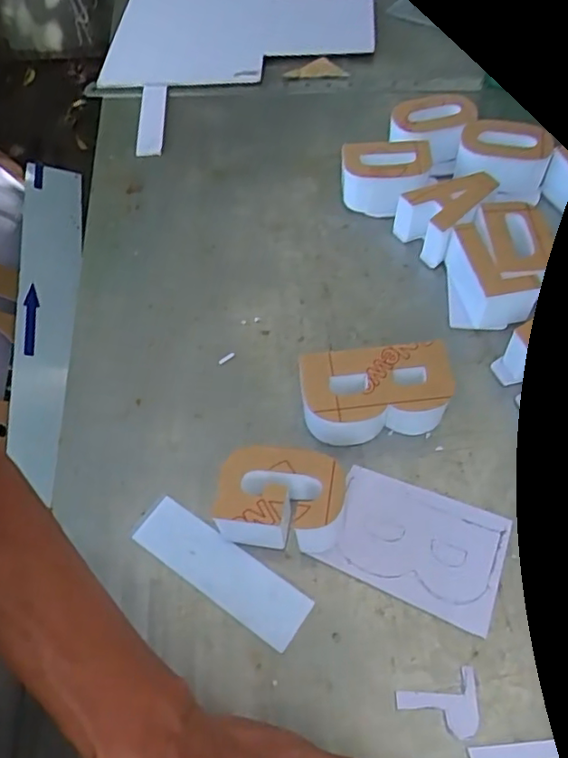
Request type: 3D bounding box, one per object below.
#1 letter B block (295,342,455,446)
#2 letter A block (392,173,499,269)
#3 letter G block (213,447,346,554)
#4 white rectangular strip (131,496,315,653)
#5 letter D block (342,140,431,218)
[{"bbox_3d":[0.069,0.011,0.456,0.107,0.047,0.055,-7,57,-1],"label":"letter B block"},{"bbox_3d":[0.152,-0.151,0.552,0.084,0.043,0.060,-27,60,-13],"label":"letter A block"},{"bbox_3d":[-0.002,0.083,0.417,0.083,0.049,0.055,5,58,7],"label":"letter G block"},{"bbox_3d":[-0.045,0.131,0.416,0.130,0.004,0.038,30,64,21],"label":"white rectangular strip"},{"bbox_3d":[0.096,-0.192,0.579,0.082,0.051,0.063,5,58,7],"label":"letter D block"}]

